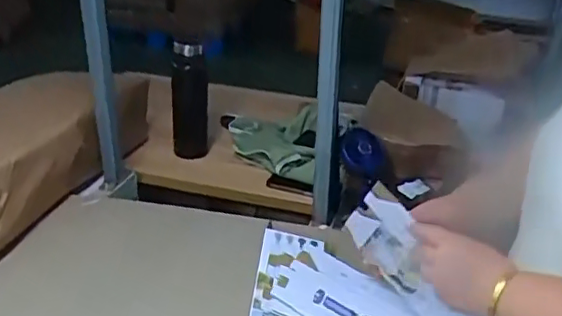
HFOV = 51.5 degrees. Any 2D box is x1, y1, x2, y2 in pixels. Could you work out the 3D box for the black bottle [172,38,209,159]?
[{"bbox_3d":[-0.202,-0.126,1.297,0.081,0.255,0.072,1,26,-9],"label":"black bottle"}]

